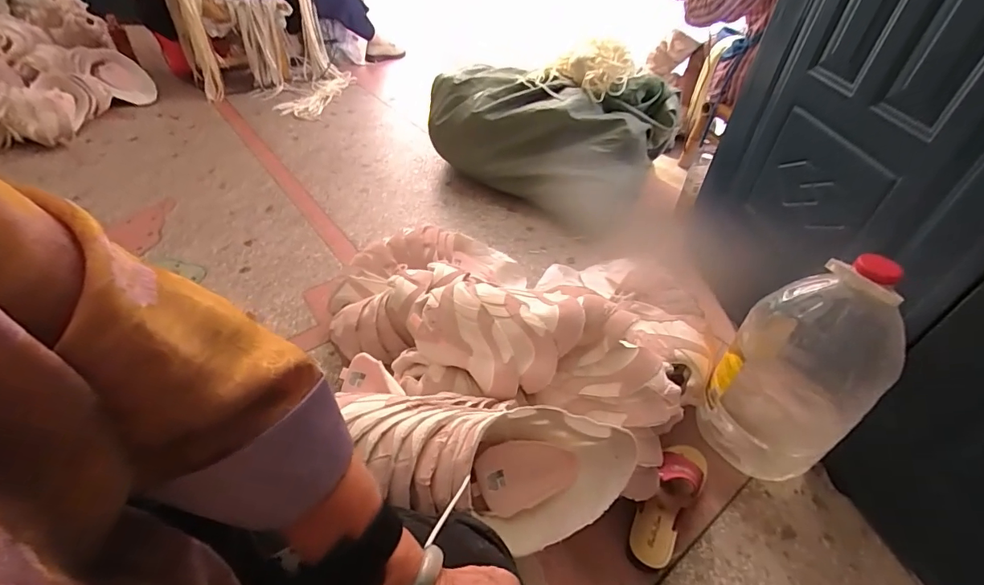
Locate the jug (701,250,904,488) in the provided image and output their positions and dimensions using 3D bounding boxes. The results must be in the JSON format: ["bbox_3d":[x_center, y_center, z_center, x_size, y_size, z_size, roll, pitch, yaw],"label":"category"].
[{"bbox_3d":[0.496,0.123,0.746,0.178,0.410,0.199,-33,54,-32],"label":"jug"}]

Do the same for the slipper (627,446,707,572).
[{"bbox_3d":[0.288,0.329,0.738,0.075,0.079,0.222,28,49,23],"label":"slipper"}]

